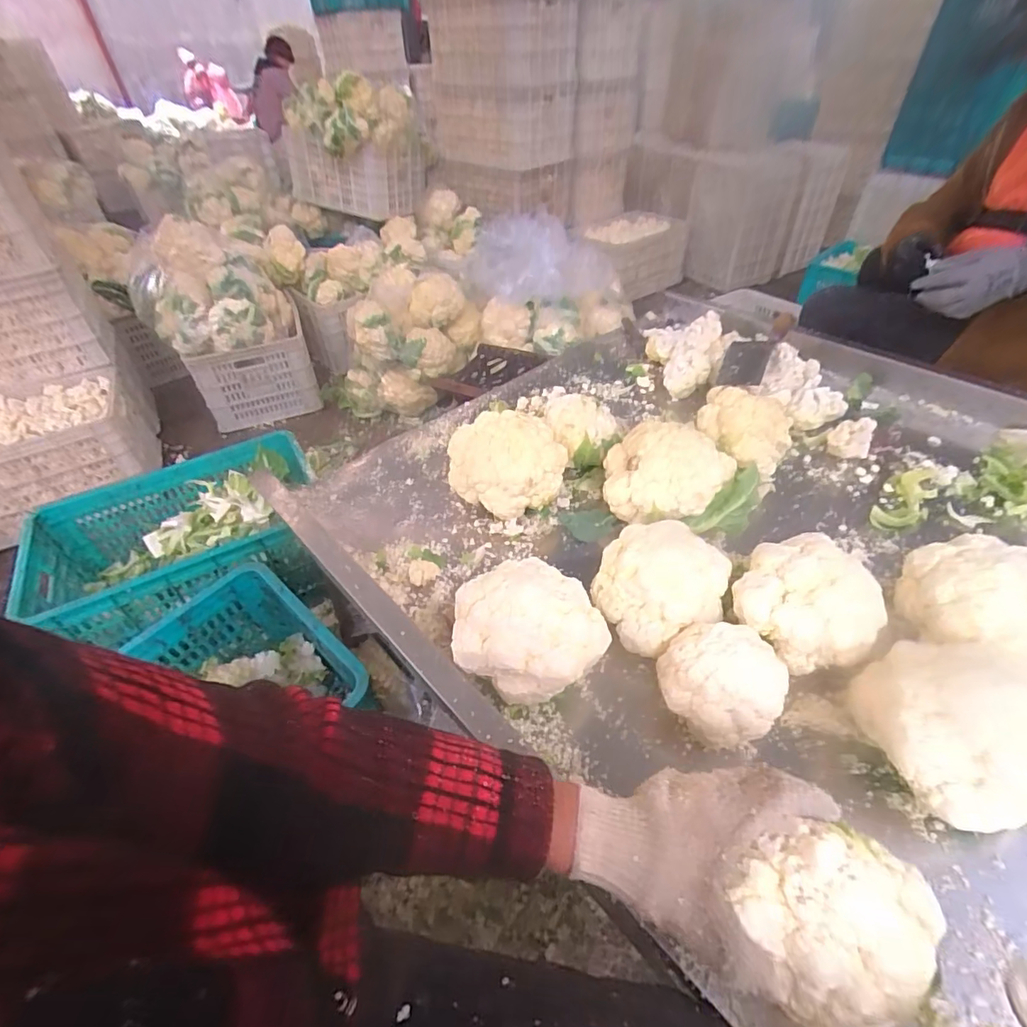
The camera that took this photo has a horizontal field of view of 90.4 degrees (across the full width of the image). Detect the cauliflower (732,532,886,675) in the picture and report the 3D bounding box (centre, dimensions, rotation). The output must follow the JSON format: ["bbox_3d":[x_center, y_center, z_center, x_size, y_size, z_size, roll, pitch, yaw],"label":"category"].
[{"bbox_3d":[0.328,0.107,0.577,0.143,0.130,0.118,28,53,29],"label":"cauliflower"}]

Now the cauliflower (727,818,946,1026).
[{"bbox_3d":[0.204,0.253,0.325,0.104,0.073,0.097,-1,44,1],"label":"cauliflower"}]

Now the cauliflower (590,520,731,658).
[{"bbox_3d":[0.170,0.089,0.603,0.135,0.123,0.134,-2,44,2],"label":"cauliflower"}]

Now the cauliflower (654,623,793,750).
[{"bbox_3d":[0.213,0.178,0.534,0.114,0.097,0.104,-2,44,2],"label":"cauliflower"}]

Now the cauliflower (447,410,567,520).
[{"bbox_3d":[-0.013,-0.078,0.792,0.174,0.121,0.135,25,51,27],"label":"cauliflower"}]

